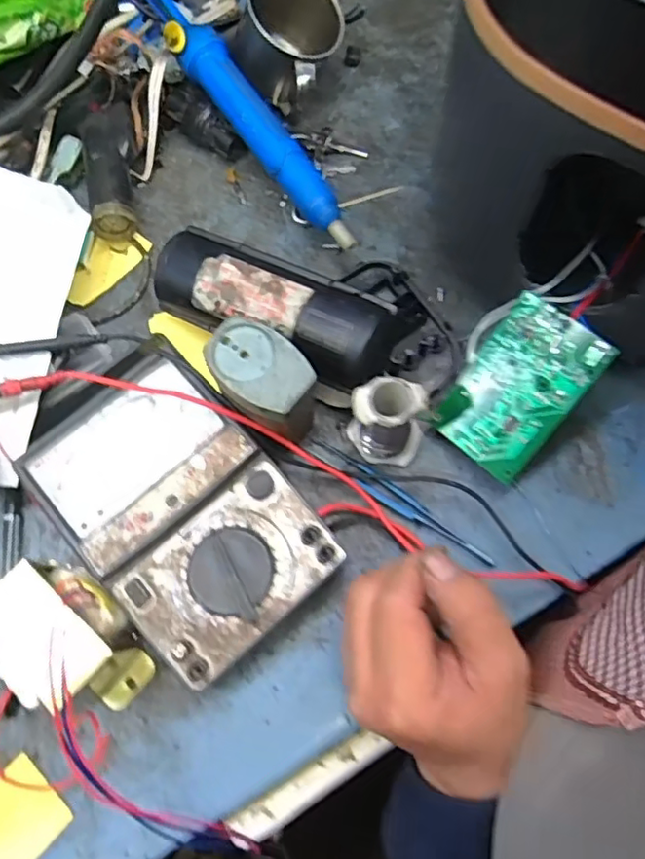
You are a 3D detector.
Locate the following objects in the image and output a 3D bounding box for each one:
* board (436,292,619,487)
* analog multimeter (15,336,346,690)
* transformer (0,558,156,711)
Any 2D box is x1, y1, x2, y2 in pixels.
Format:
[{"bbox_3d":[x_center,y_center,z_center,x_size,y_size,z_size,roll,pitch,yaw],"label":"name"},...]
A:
[{"bbox_3d":[0.111,-0.024,0.350,0.062,0.005,0.095,42,113,24],"label":"board"},{"bbox_3d":[-0.081,0.045,0.352,0.110,0.047,0.179,-42,76,-12],"label":"analog multimeter"},{"bbox_3d":[-0.133,0.111,0.322,0.081,0.063,0.062,41,77,13],"label":"transformer"}]

